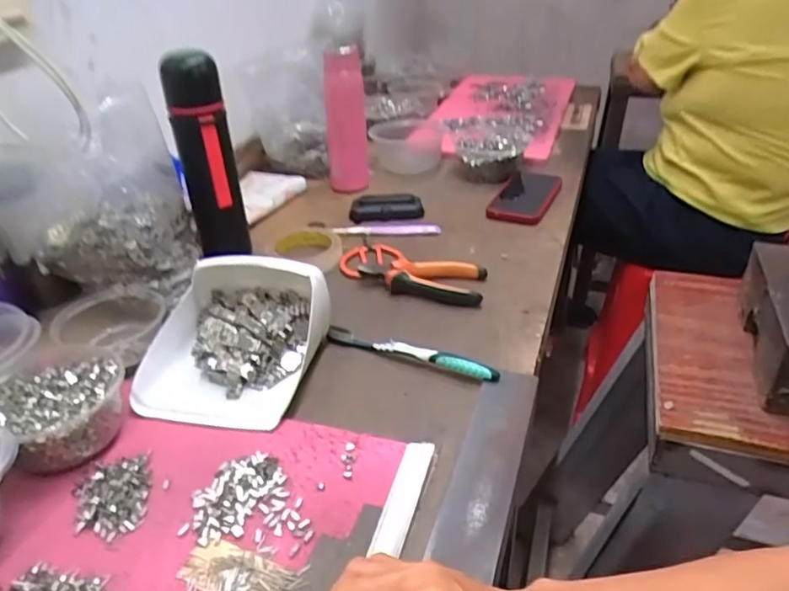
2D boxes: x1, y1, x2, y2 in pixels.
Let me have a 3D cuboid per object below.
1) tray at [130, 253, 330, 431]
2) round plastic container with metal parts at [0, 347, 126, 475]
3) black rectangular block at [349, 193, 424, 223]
[{"bbox_3d":[-0.154,0.032,0.575,0.163,0.076,0.173,5,34,10],"label":"tray"},{"bbox_3d":[-0.288,0.092,0.510,0.122,0.053,0.102,21,40,29],"label":"round plastic container with metal parts"},{"bbox_3d":[-0.012,-0.130,0.881,0.106,0.038,0.023,-4,32,-2],"label":"black rectangular block"}]

